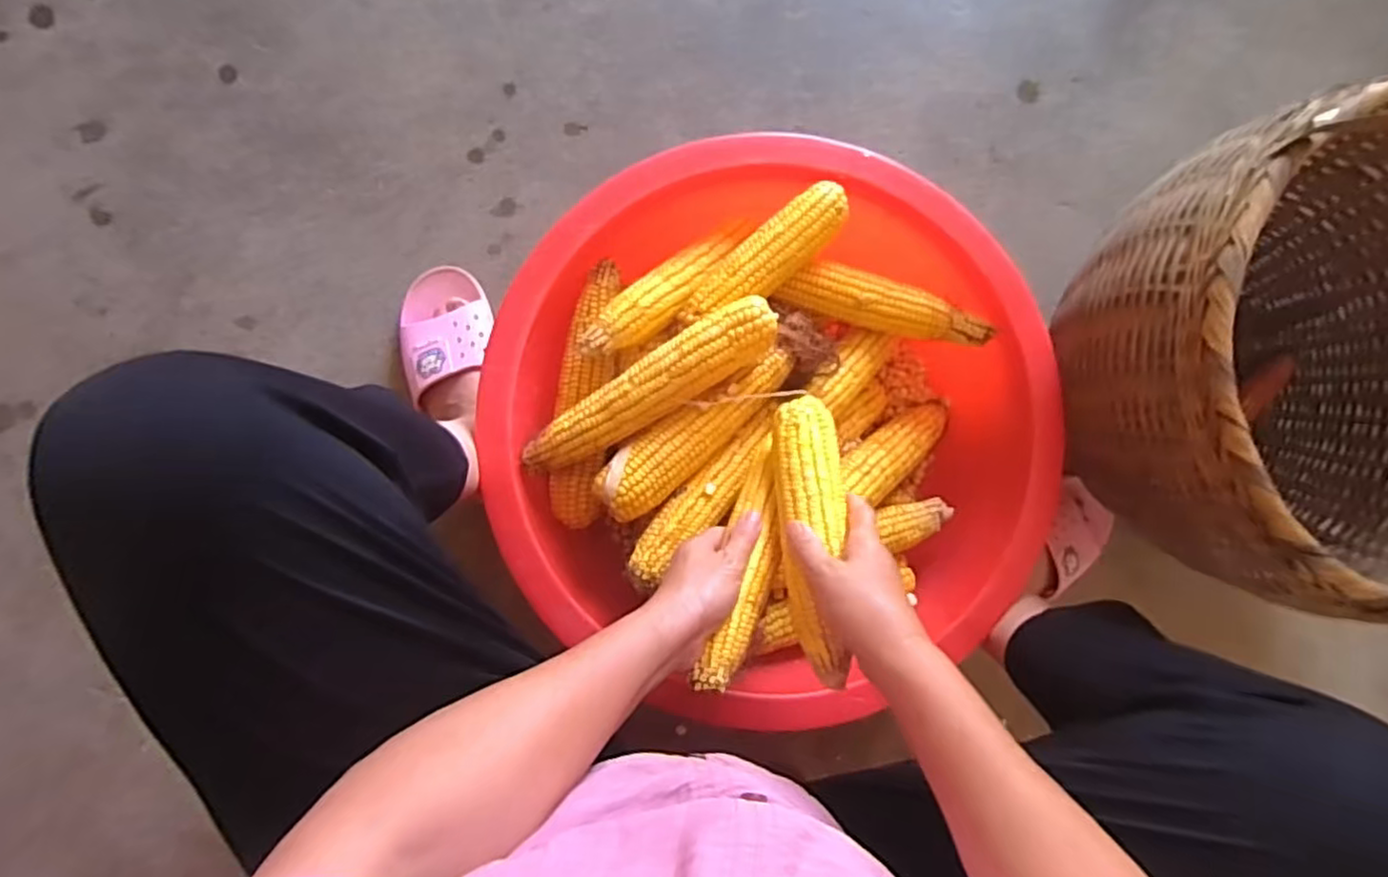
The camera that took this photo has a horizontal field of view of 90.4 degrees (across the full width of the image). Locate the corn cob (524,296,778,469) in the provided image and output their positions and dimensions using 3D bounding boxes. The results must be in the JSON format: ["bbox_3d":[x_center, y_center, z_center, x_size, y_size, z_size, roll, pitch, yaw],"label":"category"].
[{"bbox_3d":[-0.039,-0.044,0.589,0.235,0.049,0.051,-30,91,-4],"label":"corn cob"}]

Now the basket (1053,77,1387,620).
[{"bbox_3d":[0.547,-0.069,0.487,0.403,0.559,0.377,-1,89,-4],"label":"basket"}]

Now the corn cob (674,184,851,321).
[{"bbox_3d":[0.065,-0.162,0.632,0.179,0.041,0.051,-42,92,-4],"label":"corn cob"}]

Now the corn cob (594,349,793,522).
[{"bbox_3d":[0.008,-0.003,0.609,0.204,0.041,0.055,-34,92,-4],"label":"corn cob"}]

